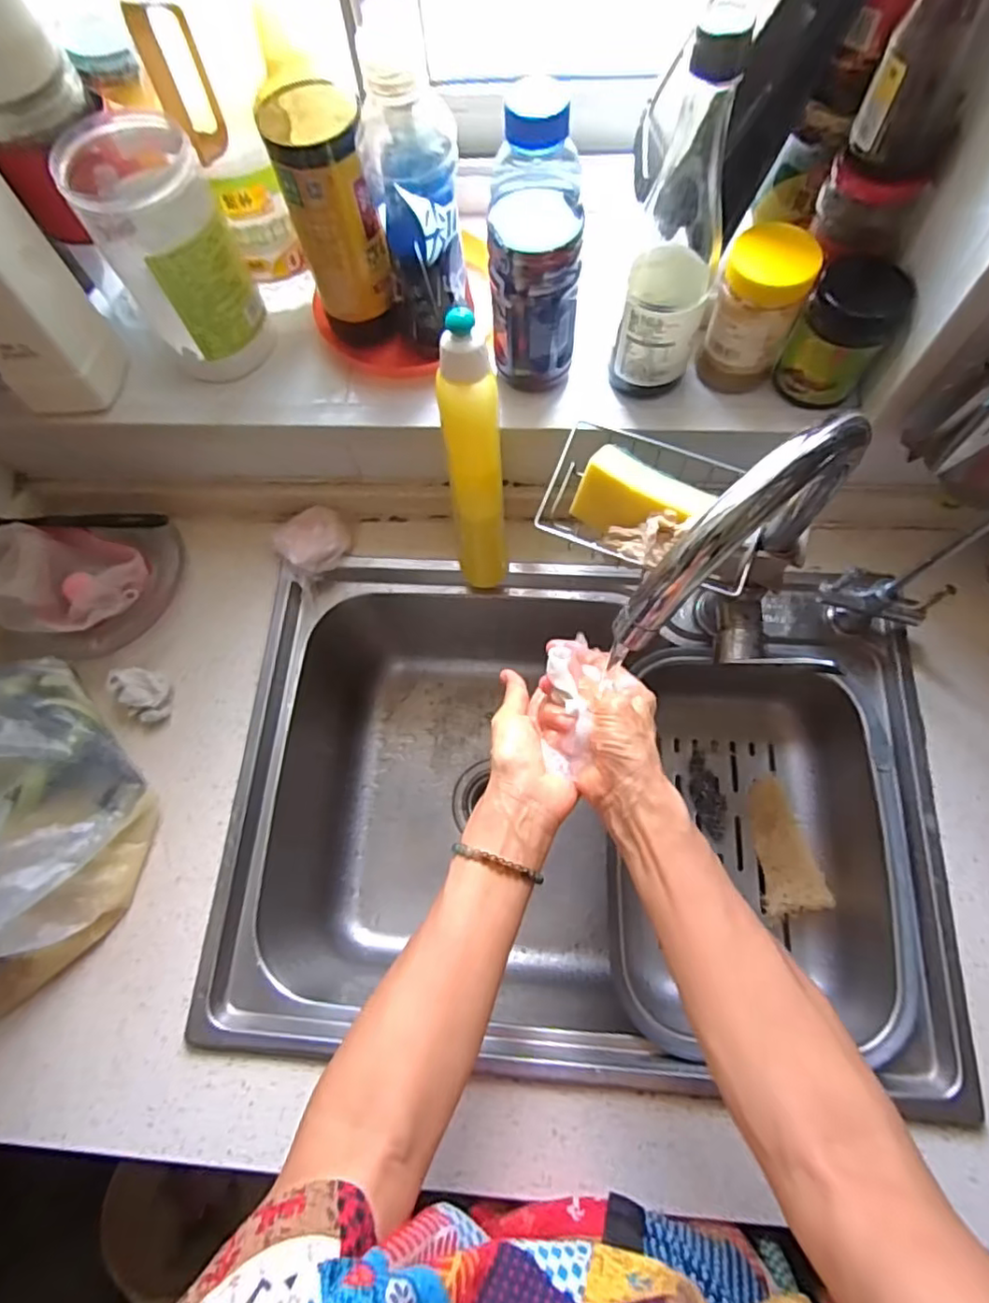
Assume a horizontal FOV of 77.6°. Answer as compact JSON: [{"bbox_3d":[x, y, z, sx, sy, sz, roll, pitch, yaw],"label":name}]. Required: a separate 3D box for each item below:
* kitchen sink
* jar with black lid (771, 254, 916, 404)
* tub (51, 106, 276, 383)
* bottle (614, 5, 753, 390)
[{"bbox_3d":[0.076,0.149,0.658,0.616,0.254,0.473,3,70,3],"label":"kitchen sink"},{"bbox_3d":[0.281,-0.258,0.495,0.067,0.091,0.078,31,73,13],"label":"jar with black lid"},{"bbox_3d":[-0.267,-0.331,0.521,0.091,0.173,0.119,-35,72,-11],"label":"tub"},{"bbox_3d":[0.132,-0.287,0.439,0.060,0.250,0.056,21,72,10],"label":"bottle"}]

